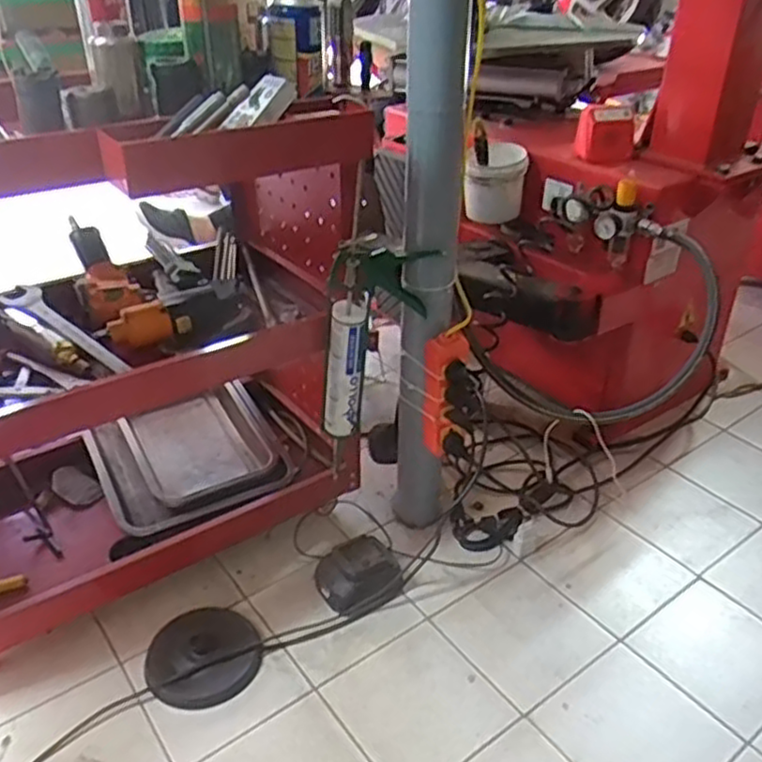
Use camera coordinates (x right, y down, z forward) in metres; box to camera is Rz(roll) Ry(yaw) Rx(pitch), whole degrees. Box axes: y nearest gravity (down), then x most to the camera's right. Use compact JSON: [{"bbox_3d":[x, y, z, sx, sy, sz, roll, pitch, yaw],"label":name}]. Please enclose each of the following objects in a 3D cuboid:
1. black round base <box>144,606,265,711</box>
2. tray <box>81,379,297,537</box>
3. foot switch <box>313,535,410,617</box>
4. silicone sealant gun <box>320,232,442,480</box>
[{"bbox_3d":[-0.250,0.387,1.035,0.154,0.034,0.137,-16,36,-25],"label":"black round base"},{"bbox_3d":[-0.328,0.128,1.251,0.293,0.069,0.282,-19,37,-28],"label":"tray"},{"bbox_3d":[-0.032,0.300,1.132,0.125,0.062,0.092,-16,35,-24],"label":"foot switch"},{"bbox_3d":[-0.010,-0.036,1.103,0.160,0.367,0.058,-8,33,-14],"label":"silicone sealant gun"}]

